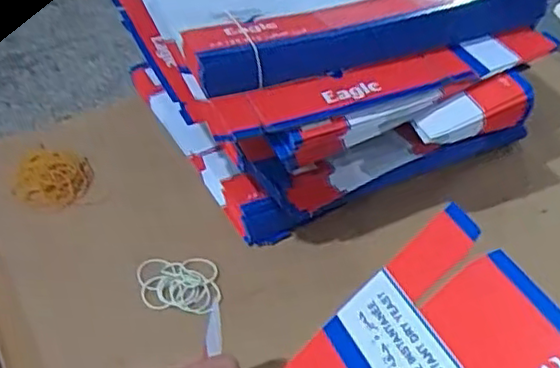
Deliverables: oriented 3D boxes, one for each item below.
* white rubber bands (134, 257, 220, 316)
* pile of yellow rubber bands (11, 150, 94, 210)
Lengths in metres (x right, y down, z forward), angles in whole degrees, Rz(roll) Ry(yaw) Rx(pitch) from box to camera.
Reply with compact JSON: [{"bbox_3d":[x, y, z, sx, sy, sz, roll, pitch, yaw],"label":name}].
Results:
[{"bbox_3d":[-0.094,0.092,0.636,0.074,0.011,0.068,0,44,0],"label":"white rubber bands"},{"bbox_3d":[-0.241,-0.007,0.733,0.078,0.027,0.069,-16,47,-18],"label":"pile of yellow rubber bands"}]

